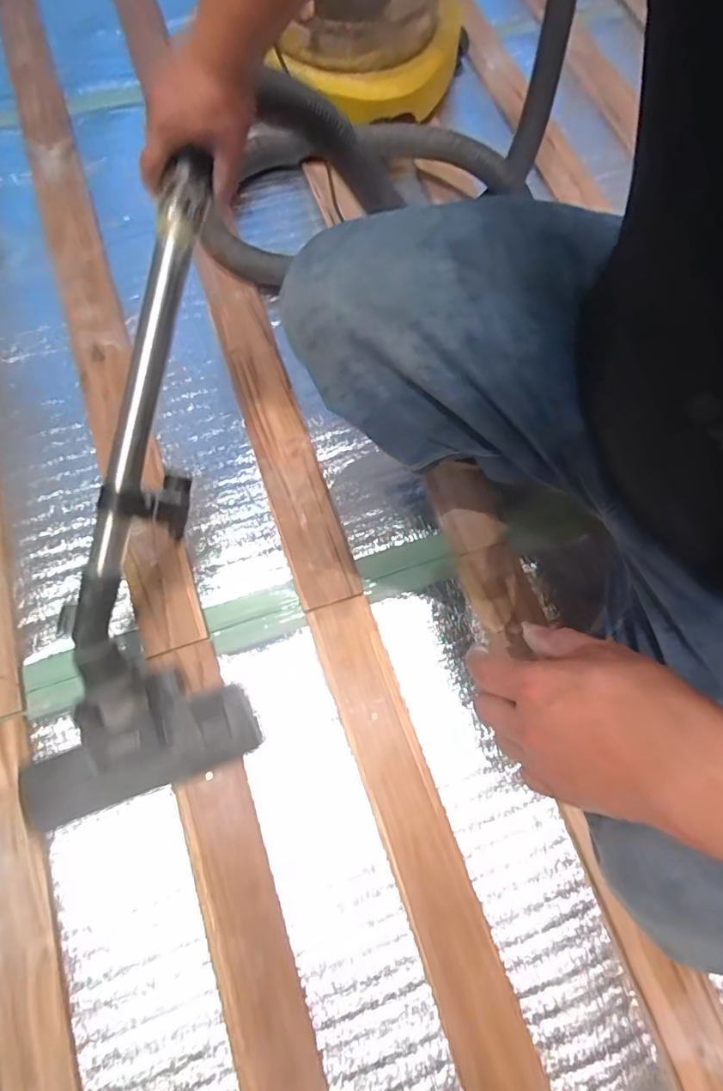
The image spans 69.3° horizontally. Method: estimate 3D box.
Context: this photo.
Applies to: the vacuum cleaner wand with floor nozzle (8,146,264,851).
[{"bbox_3d":[-0.222,-0.024,0.560,0.226,0.090,0.671,6,96,0],"label":"vacuum cleaner wand with floor nozzle"}]

